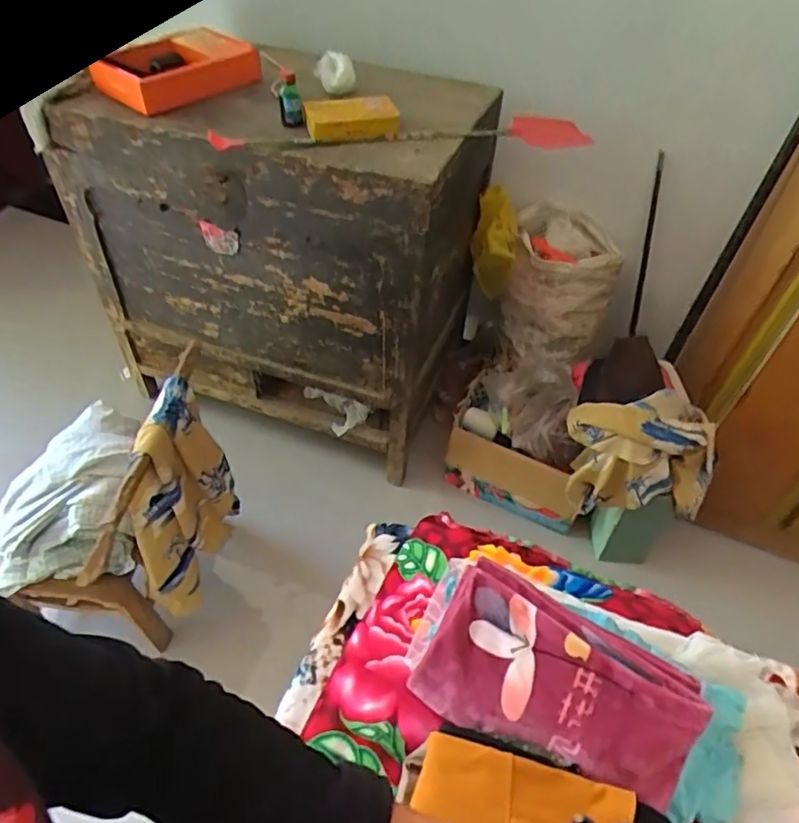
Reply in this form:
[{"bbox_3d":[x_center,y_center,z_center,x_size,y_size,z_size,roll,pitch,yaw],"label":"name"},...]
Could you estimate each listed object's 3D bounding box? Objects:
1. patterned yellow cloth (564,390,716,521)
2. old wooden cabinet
[{"bbox_3d":[0.582,0.117,1.426,0.339,0.294,0.174,2,47,-3],"label":"patterned yellow cloth"},{"bbox_3d":[-0.309,-0.455,1.655,1.051,0.843,0.590,24,49,16],"label":"old wooden cabinet"}]

